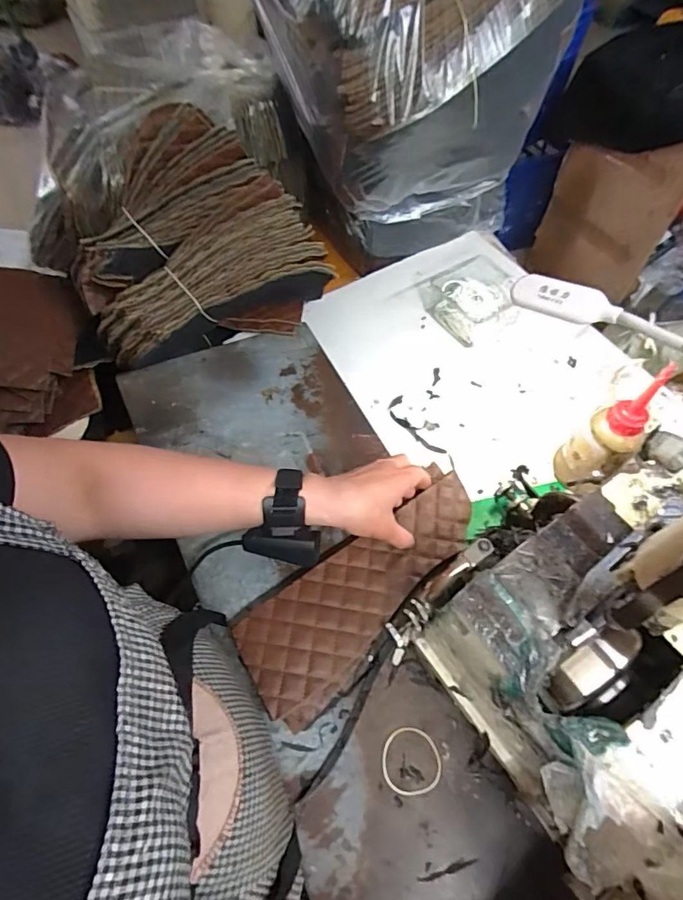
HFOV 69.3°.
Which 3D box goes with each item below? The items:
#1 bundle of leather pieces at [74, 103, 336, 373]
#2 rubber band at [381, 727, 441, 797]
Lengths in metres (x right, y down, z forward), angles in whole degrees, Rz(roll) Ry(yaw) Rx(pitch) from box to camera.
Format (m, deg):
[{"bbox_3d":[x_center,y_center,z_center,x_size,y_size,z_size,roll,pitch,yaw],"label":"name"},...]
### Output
[{"bbox_3d":[-0.189,-0.270,0.626,0.298,0.191,0.229,-18,61,-11],"label":"bundle of leather pieces"},{"bbox_3d":[0.060,0.267,0.425,0.051,0.004,0.050,5,59,3],"label":"rubber band"}]

